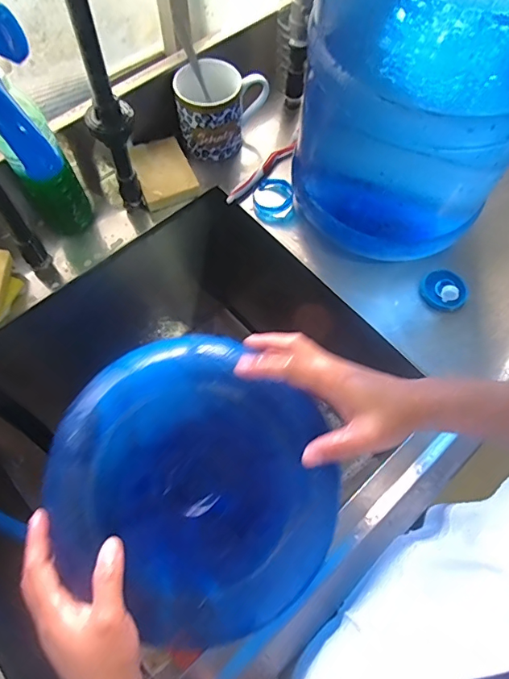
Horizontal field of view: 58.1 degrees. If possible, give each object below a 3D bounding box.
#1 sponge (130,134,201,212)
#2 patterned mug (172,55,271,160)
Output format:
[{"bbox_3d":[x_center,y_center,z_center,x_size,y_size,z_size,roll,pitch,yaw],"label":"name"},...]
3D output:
[{"bbox_3d":[-0.131,-0.240,0.653,0.075,0.021,0.112,-23,67,-11],"label":"sponge"},{"bbox_3d":[-0.055,-0.333,0.660,0.097,0.106,0.129,37,69,16],"label":"patterned mug"}]

